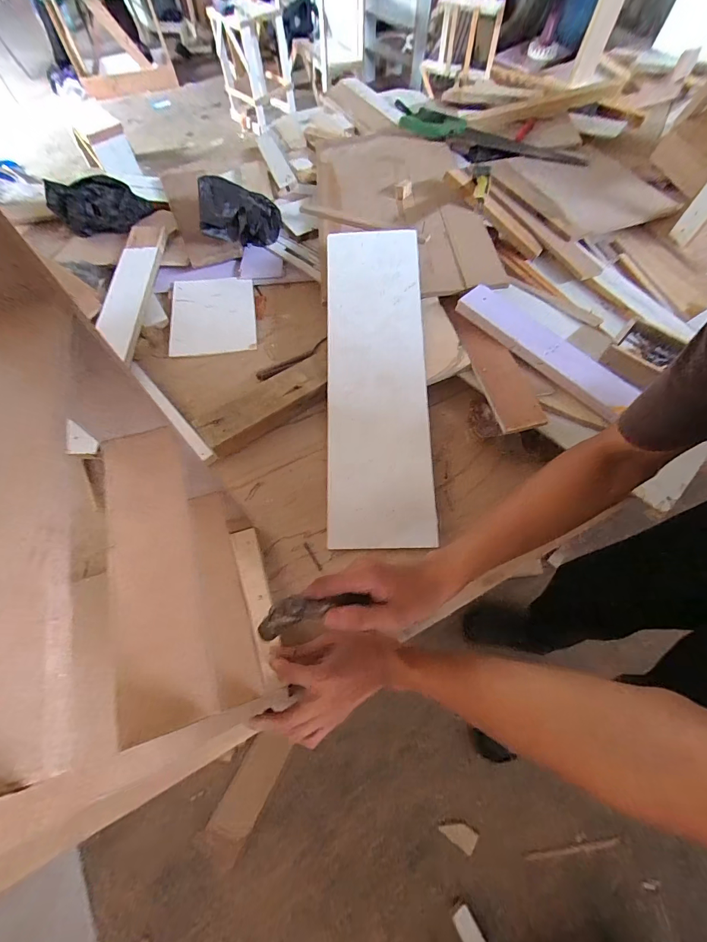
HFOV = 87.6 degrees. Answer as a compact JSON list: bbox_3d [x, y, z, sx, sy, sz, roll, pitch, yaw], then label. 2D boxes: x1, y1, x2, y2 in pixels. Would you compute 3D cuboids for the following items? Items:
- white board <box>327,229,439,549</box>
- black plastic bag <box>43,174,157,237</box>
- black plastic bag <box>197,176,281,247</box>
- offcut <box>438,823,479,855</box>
[{"bbox_3d":[0.037,-0.144,0.559,0.149,0.025,0.506,-1,77,1],"label":"white board"},{"bbox_3d":[-0.503,-0.537,0.740,0.171,0.079,0.058,-27,66,-11],"label":"black plastic bag"},{"bbox_3d":[-0.209,-0.486,0.706,0.064,0.093,0.179,35,35,17],"label":"black plastic bag"},{"bbox_3d":[0.263,0.899,0.916,0.084,0.012,0.046,30,68,15],"label":"offcut"}]

